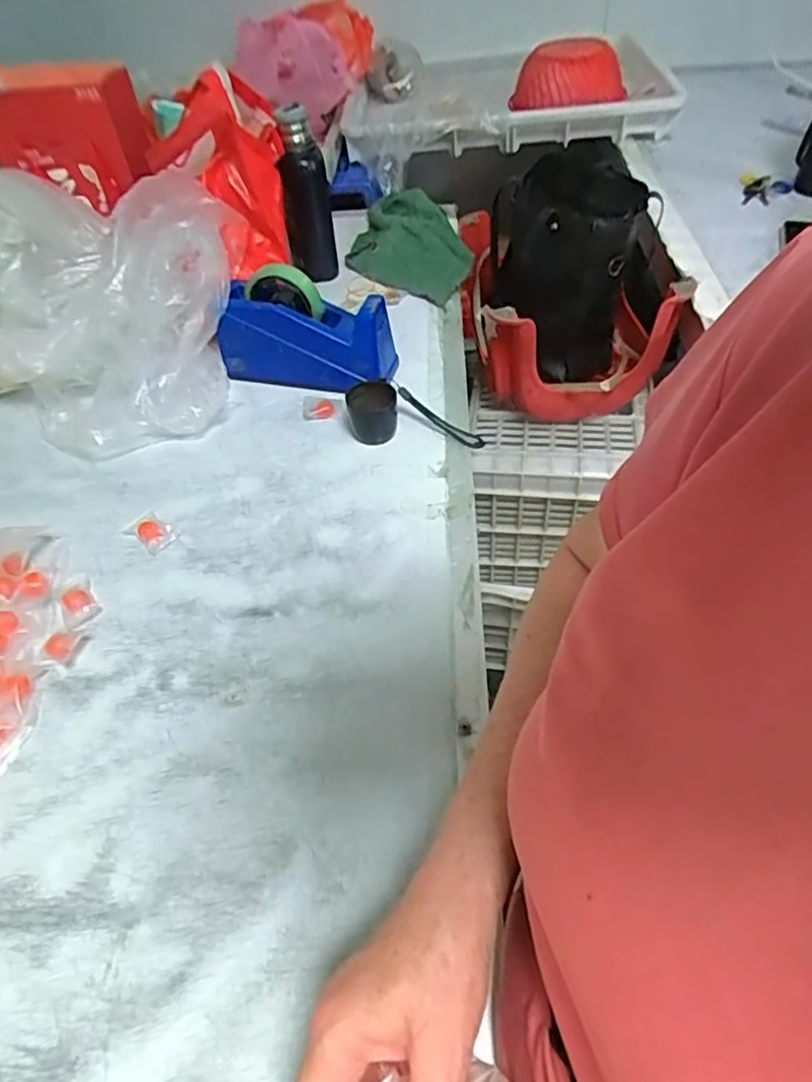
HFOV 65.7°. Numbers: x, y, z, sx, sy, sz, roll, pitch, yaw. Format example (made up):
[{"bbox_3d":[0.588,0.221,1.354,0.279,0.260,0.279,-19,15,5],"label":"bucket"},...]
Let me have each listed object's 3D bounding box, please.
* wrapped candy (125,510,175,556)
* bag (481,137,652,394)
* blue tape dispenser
[{"bbox_3d":[-0.246,-0.011,0.607,0.030,0.013,0.054,-37,57,-25],"label":"wrapped candy"},{"bbox_3d":[0.222,-0.390,0.888,0.178,0.217,0.234,9,50,11],"label":"bag"},{"bbox_3d":[-0.115,-0.236,0.723,0.201,0.123,0.057,6,50,9],"label":"blue tape dispenser"}]

